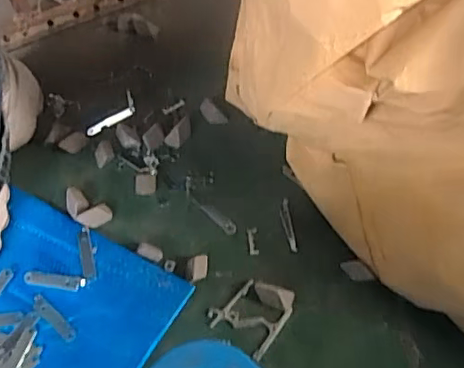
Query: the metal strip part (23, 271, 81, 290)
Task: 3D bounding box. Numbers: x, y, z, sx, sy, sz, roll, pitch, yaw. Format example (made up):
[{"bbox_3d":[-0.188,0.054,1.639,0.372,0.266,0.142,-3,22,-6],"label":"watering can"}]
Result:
[{"bbox_3d":[-0.156,0.083,0.482,0.049,0.004,0.013,9,58,5],"label":"metal strip part"}]

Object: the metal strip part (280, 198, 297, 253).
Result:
[{"bbox_3d":[0.051,0.038,0.513,0.010,0.004,0.056,-6,58,-4],"label":"metal strip part"}]

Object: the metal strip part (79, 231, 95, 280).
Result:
[{"bbox_3d":[-0.128,0.062,0.491,0.011,0.004,0.050,-14,59,-9],"label":"metal strip part"}]

